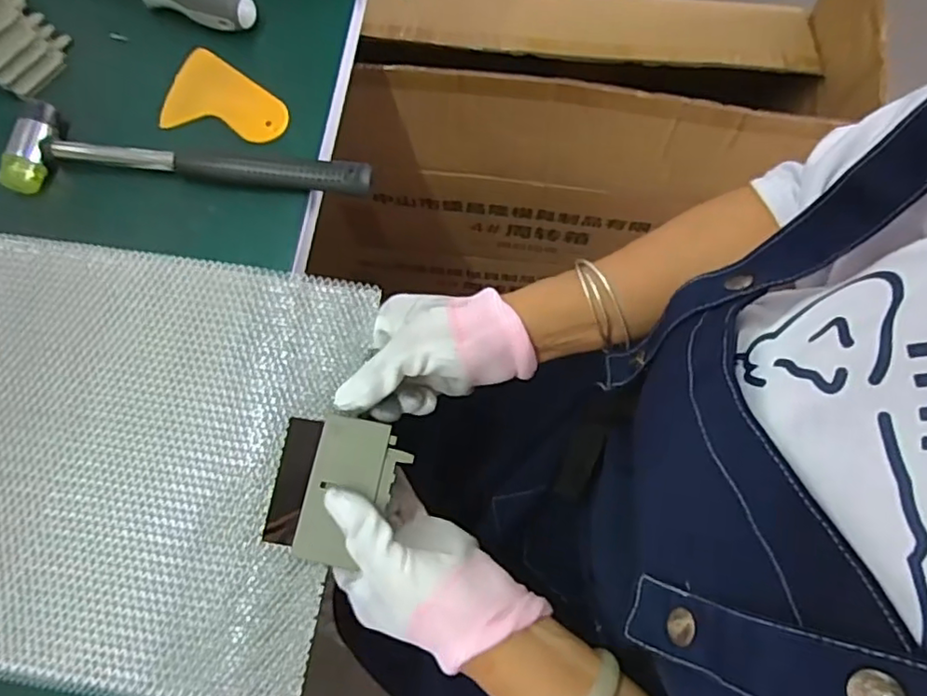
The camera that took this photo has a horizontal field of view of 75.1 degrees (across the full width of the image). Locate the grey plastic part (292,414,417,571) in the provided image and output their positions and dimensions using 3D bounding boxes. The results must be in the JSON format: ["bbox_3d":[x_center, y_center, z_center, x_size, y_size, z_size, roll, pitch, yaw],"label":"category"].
[{"bbox_3d":[-0.066,0.085,0.360,0.053,0.007,0.084,12,75,4],"label":"grey plastic part"}]

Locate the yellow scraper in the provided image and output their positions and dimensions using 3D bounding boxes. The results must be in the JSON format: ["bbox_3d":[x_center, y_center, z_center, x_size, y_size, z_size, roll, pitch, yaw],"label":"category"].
[{"bbox_3d":[-0.168,-0.182,0.436,0.089,0.004,0.064,11,75,3],"label":"yellow scraper"}]

